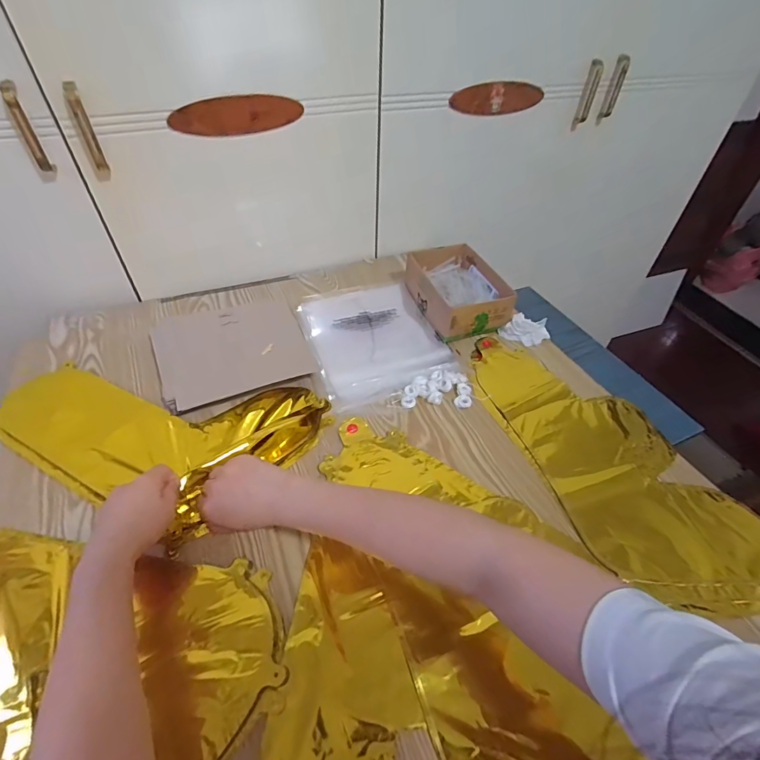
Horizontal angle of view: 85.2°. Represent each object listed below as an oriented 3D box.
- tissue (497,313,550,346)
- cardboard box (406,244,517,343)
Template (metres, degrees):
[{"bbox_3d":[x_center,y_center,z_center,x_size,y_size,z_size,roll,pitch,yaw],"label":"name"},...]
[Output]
[{"bbox_3d":[0.247,-0.088,0.703,0.077,0.029,0.046,18,47,14],"label":"tissue"},{"bbox_3d":[0.136,-0.157,0.729,0.130,0.065,0.180,-12,48,-15],"label":"cardboard box"}]

